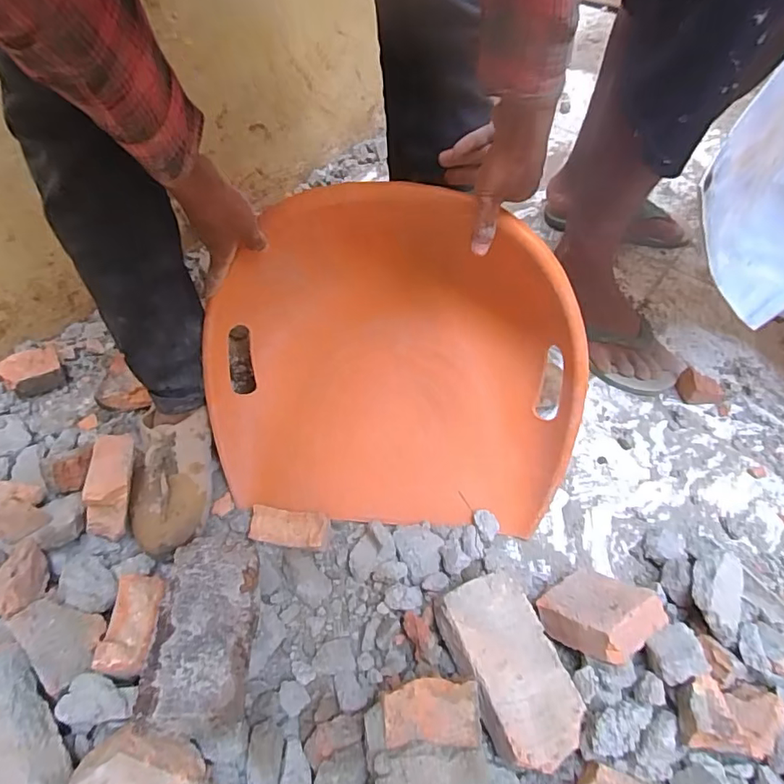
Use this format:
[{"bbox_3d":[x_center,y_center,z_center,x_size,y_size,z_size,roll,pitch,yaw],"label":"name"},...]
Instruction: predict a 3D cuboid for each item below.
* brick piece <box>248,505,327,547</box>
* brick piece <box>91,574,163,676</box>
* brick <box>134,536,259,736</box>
[{"bbox_3d":[-0.121,0.158,0.615,0.089,0.019,0.038,6,56,4],"label":"brick piece"},{"bbox_3d":[-0.244,0.214,0.491,0.041,0.022,0.092,29,37,-25],"label":"brick piece"},{"bbox_3d":[-0.173,0.213,0.493,0.087,0.042,0.179,-5,37,-3],"label":"brick"}]

